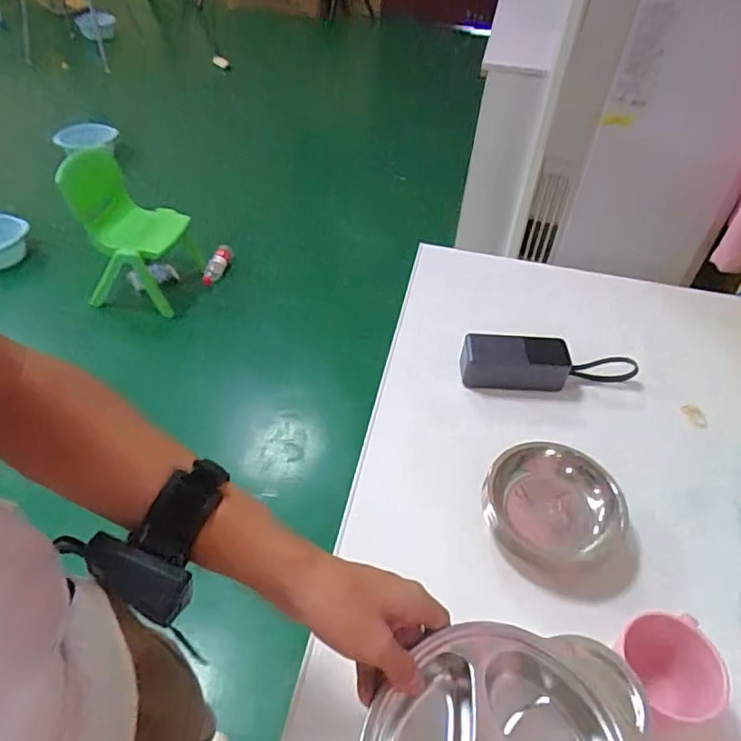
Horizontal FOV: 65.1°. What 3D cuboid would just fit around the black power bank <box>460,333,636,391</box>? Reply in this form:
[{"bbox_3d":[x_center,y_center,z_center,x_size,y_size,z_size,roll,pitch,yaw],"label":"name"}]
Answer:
[{"bbox_3d":[0.226,-0.005,0.742,0.225,0.058,0.058,2,47,-2],"label":"black power bank"}]

